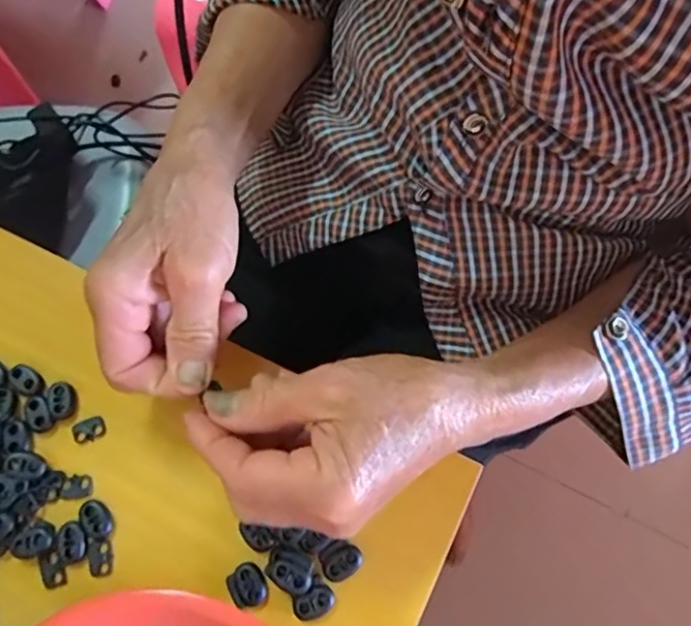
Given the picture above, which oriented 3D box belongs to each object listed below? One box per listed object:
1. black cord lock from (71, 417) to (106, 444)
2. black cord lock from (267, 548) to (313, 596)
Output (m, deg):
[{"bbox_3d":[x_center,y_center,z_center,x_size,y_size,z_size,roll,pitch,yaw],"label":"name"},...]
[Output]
[{"bbox_3d":[-0.147,0.067,0.327,0.018,0.004,0.012,-22,75,-5],"label":"black cord lock"},{"bbox_3d":[-0.030,0.135,0.300,0.025,0.010,0.019,18,75,6],"label":"black cord lock"}]

